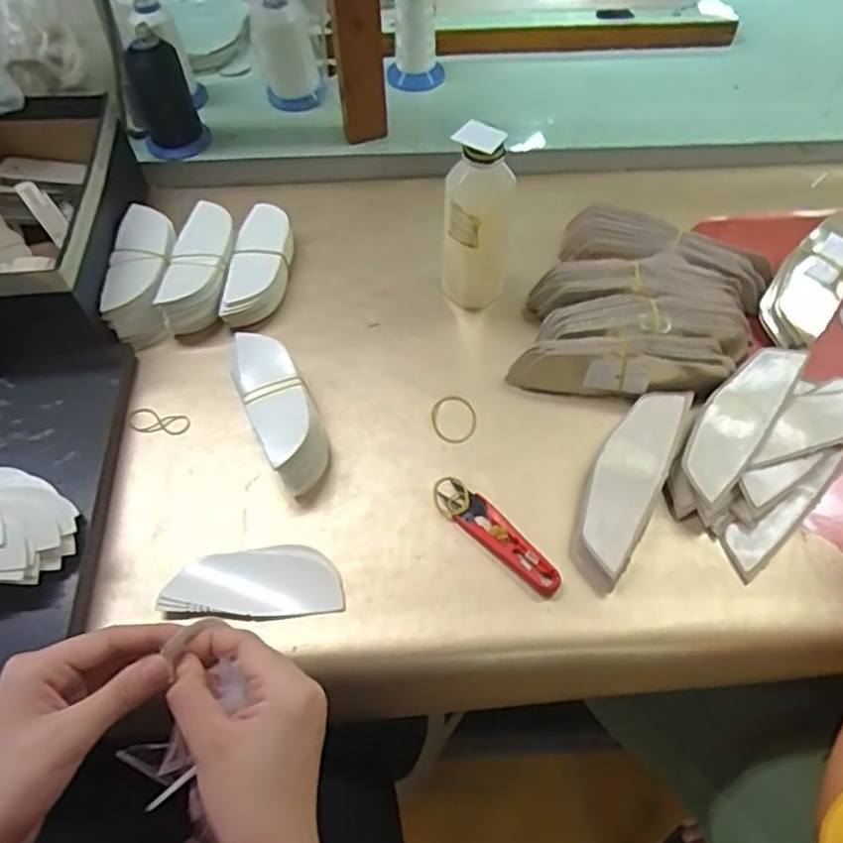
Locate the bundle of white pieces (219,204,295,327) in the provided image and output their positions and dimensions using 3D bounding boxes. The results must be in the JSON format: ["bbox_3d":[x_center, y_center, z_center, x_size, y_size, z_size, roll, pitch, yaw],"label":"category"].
[{"bbox_3d":[-0.157,-0.158,0.666,0.051,0.034,0.138,2,58,3],"label":"bundle of white pieces"}]

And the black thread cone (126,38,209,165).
[{"bbox_3d":[-0.279,-0.346,0.733,0.063,0.111,0.061,0,62,1],"label":"black thread cone"}]

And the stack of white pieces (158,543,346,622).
[{"bbox_3d":[-0.126,0.122,0.512,0.130,0.022,0.057,-5,58,-2],"label":"stack of white pieces"}]

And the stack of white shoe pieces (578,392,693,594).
[{"bbox_3d":[0.167,0.043,0.544,0.051,0.025,0.178,22,62,20],"label":"stack of white shoe pieces"}]

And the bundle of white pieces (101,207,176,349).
[{"bbox_3d":[-0.267,-0.143,0.654,0.053,0.052,0.145,-3,58,-1],"label":"bundle of white pieces"}]

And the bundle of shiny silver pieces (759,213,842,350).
[{"bbox_3d":[0.365,-0.133,0.626,0.057,0.022,0.133,32,88,17],"label":"bundle of shiny silver pieces"}]

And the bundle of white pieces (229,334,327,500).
[{"bbox_3d":[-0.120,-0.009,0.571,0.053,0.051,0.141,-24,60,-13],"label":"bundle of white pieces"}]

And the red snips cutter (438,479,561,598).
[{"bbox_3d":[0.060,0.091,0.528,0.027,0.013,0.116,-39,65,-21],"label":"red snips cutter"}]

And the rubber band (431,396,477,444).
[{"bbox_3d":[0.028,-0.002,0.591,0.040,0.006,0.043,-1,58,1],"label":"rubber band"}]

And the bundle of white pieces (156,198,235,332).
[{"bbox_3d":[-0.212,-0.152,0.655,0.053,0.052,0.138,1,58,2],"label":"bundle of white pieces"}]

